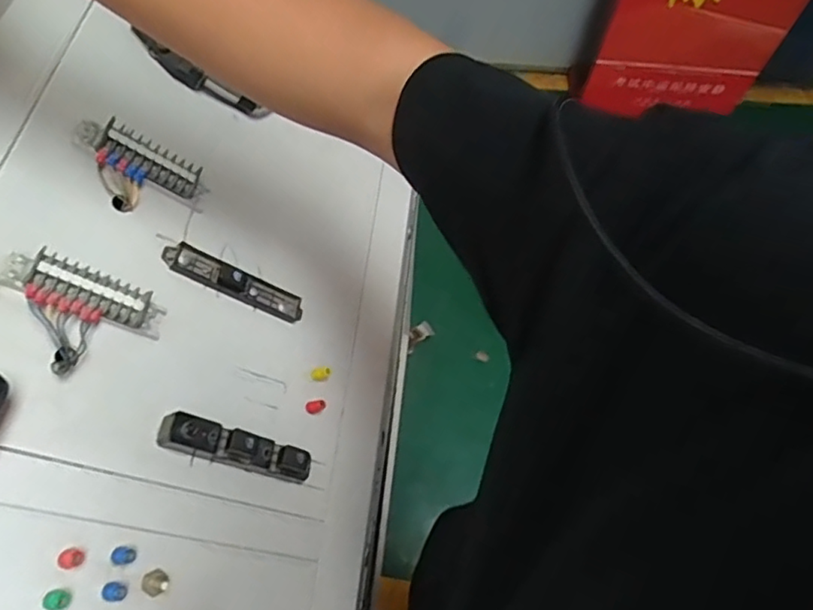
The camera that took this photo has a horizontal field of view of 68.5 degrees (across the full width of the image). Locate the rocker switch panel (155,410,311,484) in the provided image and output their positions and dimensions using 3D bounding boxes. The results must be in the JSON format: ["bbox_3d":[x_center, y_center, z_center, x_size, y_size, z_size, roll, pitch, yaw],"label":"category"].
[{"bbox_3d":[-0.142,0.126,0.523,0.139,0.041,0.027,27,58,-30],"label":"rocker switch panel"}]

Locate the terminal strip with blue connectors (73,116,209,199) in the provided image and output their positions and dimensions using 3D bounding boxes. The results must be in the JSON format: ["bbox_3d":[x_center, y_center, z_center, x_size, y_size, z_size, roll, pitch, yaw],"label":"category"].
[{"bbox_3d":[-0.235,-0.130,0.535,0.109,0.021,0.035,24,56,-34],"label":"terminal strip with blue connectors"}]

